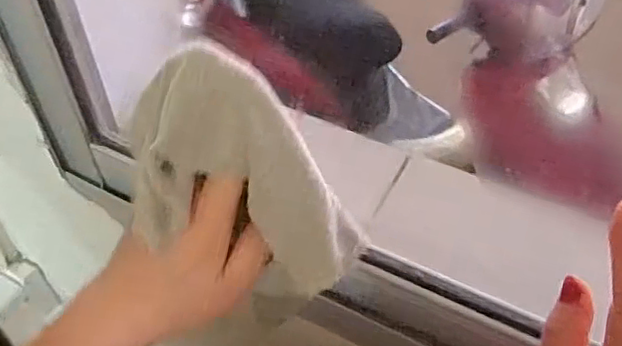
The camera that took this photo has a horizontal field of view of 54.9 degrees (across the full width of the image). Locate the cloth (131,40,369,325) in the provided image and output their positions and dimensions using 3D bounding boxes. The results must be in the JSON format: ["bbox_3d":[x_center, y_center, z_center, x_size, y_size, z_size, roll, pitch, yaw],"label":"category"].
[{"bbox_3d":[-0.041,0.011,0.338,0.099,0.153,0.021,-42,16,1],"label":"cloth"}]

